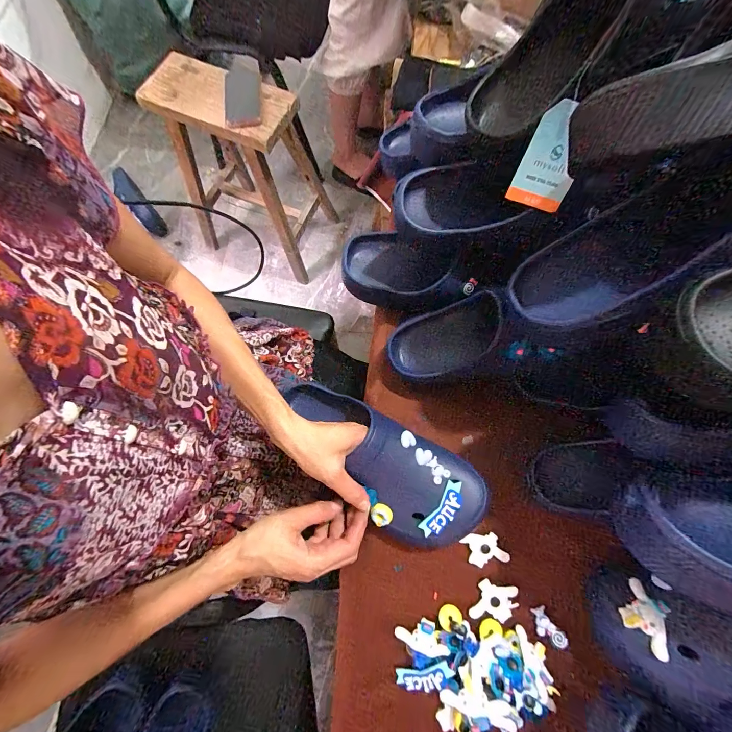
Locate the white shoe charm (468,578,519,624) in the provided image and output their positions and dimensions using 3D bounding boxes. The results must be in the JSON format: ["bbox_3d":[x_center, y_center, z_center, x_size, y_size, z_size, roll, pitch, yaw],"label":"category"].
[{"bbox_3d":[0.145,0.266,0.385,0.049,0.005,0.039,12,75,5],"label":"white shoe charm"}]

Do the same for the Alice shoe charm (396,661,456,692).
[{"bbox_3d":[0.062,0.328,0.359,0.059,0.004,0.022,-23,74,15],"label":"Alice shoe charm"}]

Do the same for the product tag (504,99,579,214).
[{"bbox_3d":[0.165,-0.182,0.303,0.050,0.078,0.006,14,39,-6],"label":"product tag"}]

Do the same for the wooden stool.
[{"bbox_3d":[-0.348,-0.563,1.011,0.383,0.461,0.299,19,75,6],"label":"wooden stool"}]

